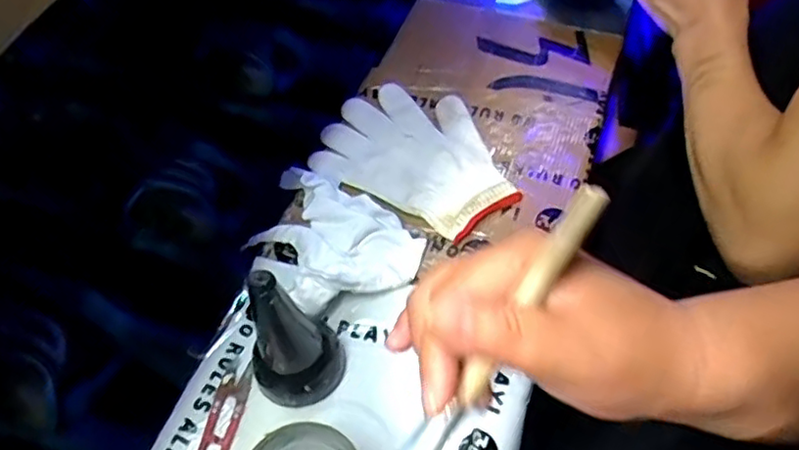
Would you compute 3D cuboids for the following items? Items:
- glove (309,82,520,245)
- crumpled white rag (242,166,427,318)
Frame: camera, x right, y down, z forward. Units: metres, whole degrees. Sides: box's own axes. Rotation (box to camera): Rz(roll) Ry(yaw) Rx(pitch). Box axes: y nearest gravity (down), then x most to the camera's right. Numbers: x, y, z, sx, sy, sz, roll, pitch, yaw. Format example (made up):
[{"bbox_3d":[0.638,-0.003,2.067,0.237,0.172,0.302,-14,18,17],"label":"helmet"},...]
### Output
[{"bbox_3d":[0.022,-0.070,0.621,0.189,0.013,0.138,28,62,21],"label":"glove"},{"bbox_3d":[-0.068,0.010,0.555,0.155,0.030,0.113,34,64,24],"label":"crumpled white rag"}]

